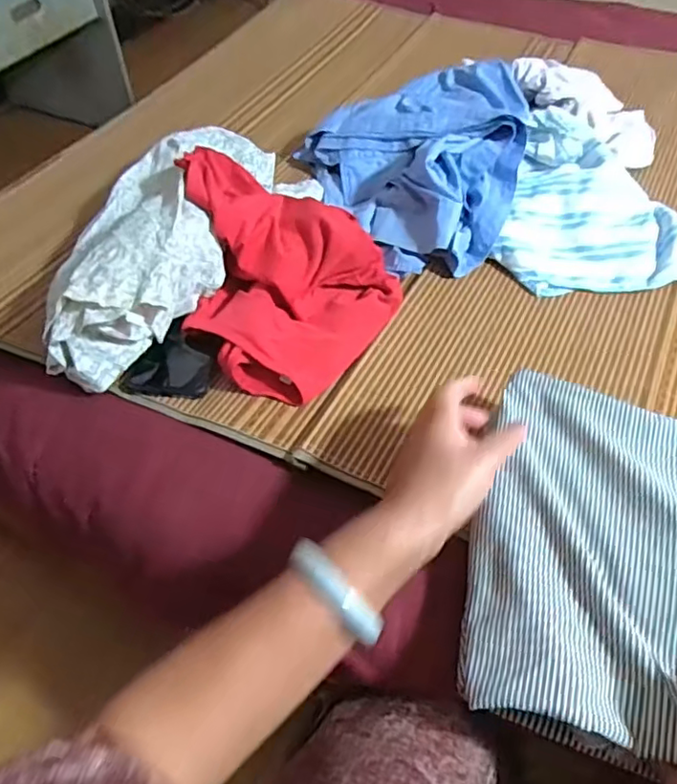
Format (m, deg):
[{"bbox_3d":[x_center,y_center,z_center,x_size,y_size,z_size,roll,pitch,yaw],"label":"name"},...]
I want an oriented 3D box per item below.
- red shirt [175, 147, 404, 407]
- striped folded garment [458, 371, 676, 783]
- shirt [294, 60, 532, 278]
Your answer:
[{"bbox_3d":[-0.087,-0.134,0.603,0.276,0.098,0.203,32,59,26],"label":"red shirt"},{"bbox_3d":[0.188,0.109,0.425,0.168,0.032,0.258,14,53,14],"label":"striped folded garment"},{"bbox_3d":[0.090,-0.304,0.746,0.261,0.081,0.381,9,52,11],"label":"shirt"}]

